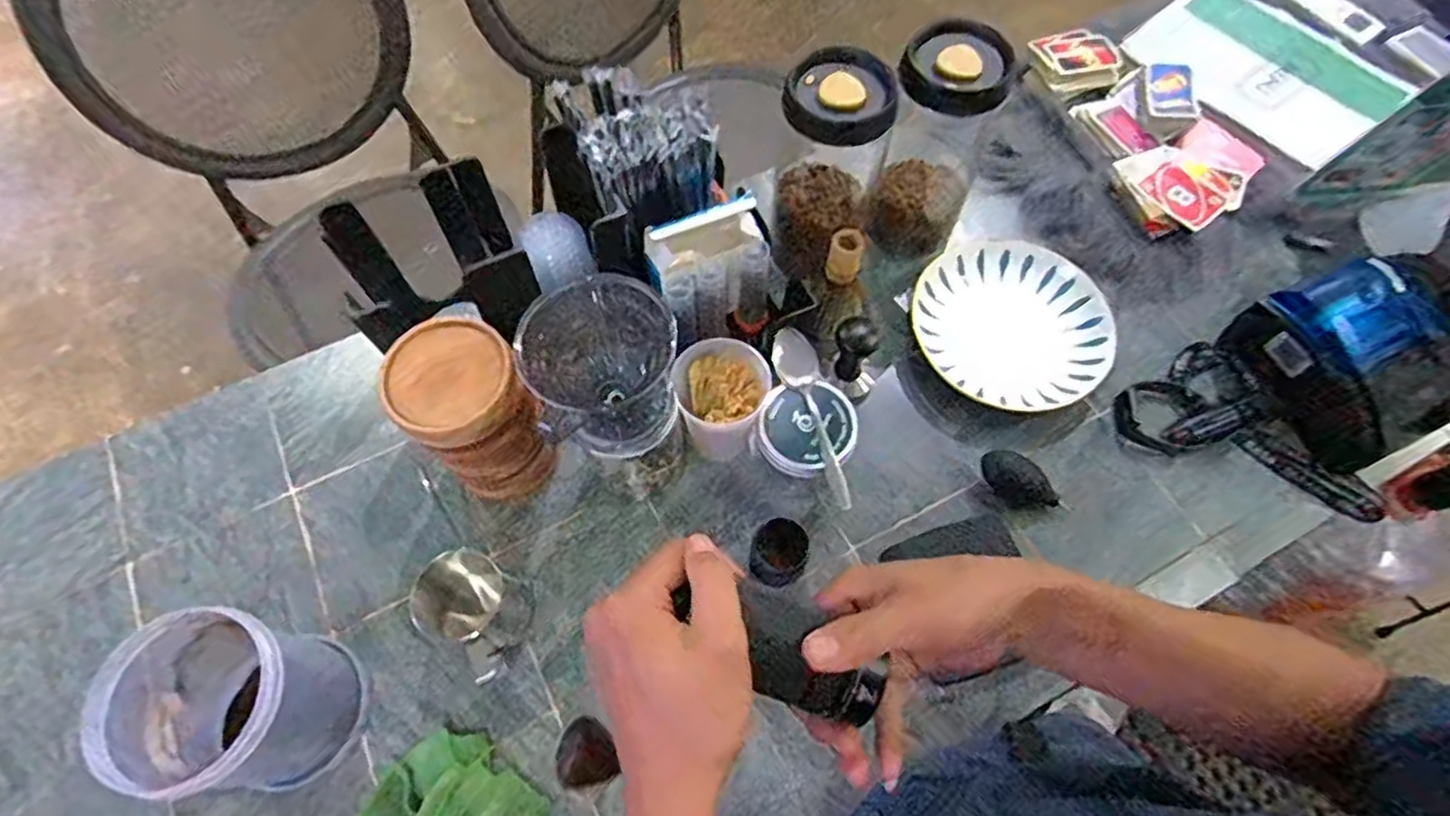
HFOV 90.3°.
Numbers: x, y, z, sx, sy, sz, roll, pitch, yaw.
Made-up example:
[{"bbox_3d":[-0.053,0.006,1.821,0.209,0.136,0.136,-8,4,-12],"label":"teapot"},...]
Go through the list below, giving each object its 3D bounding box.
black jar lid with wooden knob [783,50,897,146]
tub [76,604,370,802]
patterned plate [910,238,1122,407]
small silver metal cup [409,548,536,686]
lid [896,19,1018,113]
[{"bbox_3d":[0.103,-0.273,0.628,0.094,0.022,0.097,0,64,0],"label":"black jar lid with wooden knob"},{"bbox_3d":[-0.363,0.220,0.537,0.122,0.153,0.116,0,64,1],"label":"tub"},{"bbox_3d":[0.298,-0.090,0.751,0.187,0.023,0.196,0,64,1],"label":"patterned plate"},{"bbox_3d":[-0.207,0.163,0.589,0.074,0.111,0.080,0,64,1],"label":"small silver metal cup"},{"bbox_3d":[0.209,-0.308,0.643,0.093,0.031,0.087,0,64,0],"label":"lid"}]

